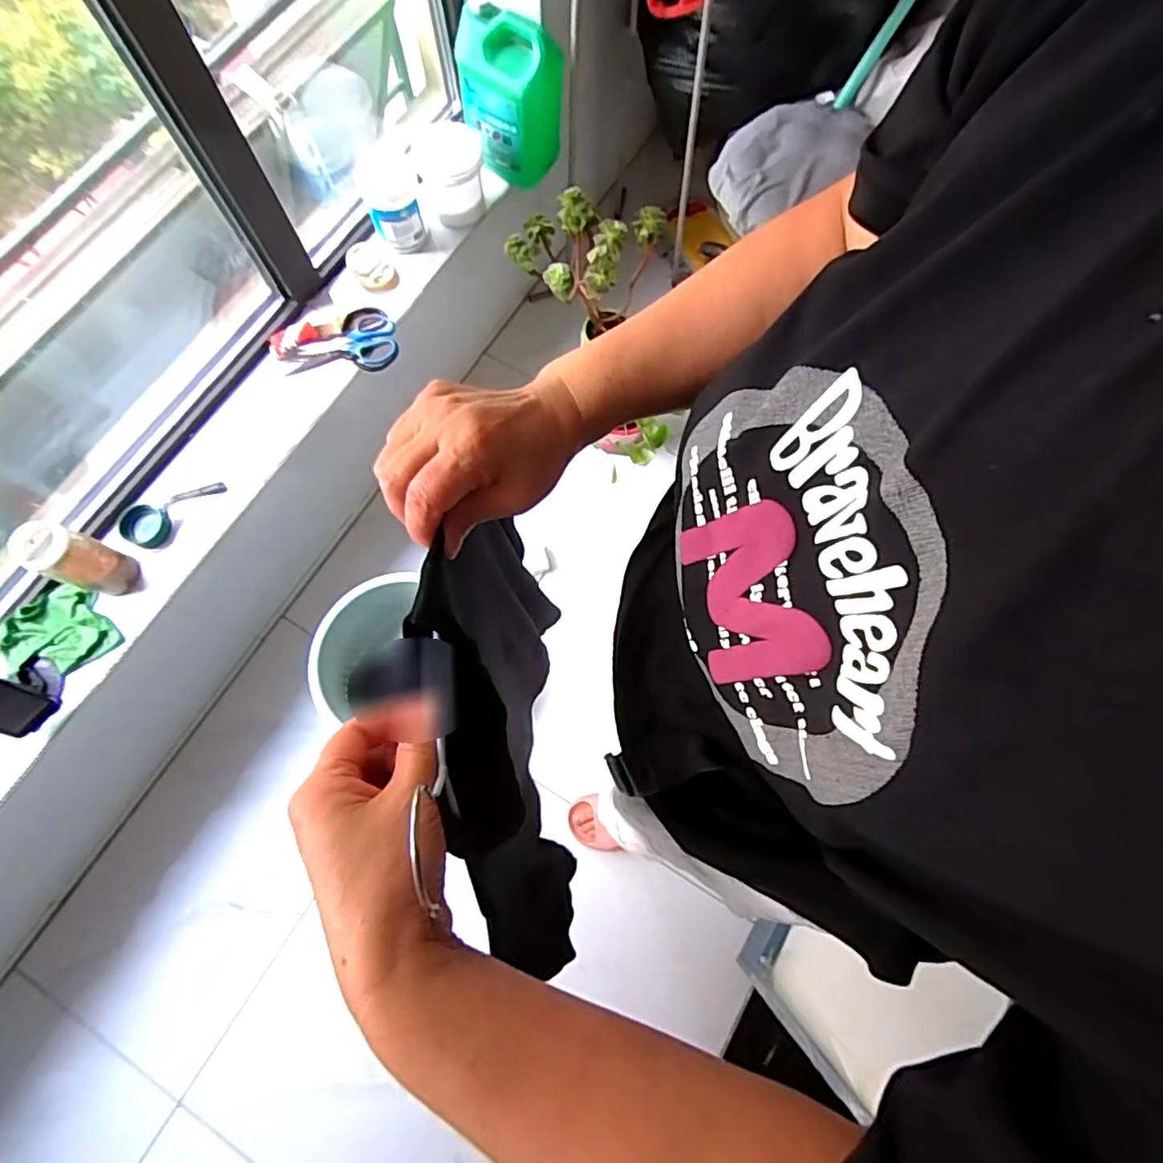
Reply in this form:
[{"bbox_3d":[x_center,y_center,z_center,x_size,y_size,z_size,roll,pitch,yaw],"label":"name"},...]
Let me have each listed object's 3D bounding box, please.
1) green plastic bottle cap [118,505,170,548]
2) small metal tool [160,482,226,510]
[{"bbox_3d":[-0.758,-0.095,1.048,0.081,0.025,0.068,9,74,2],"label":"green plastic bottle cap"},{"bbox_3d":[-0.685,-0.151,1.073,0.105,0.016,0.018,-24,75,-22],"label":"small metal tool"}]

